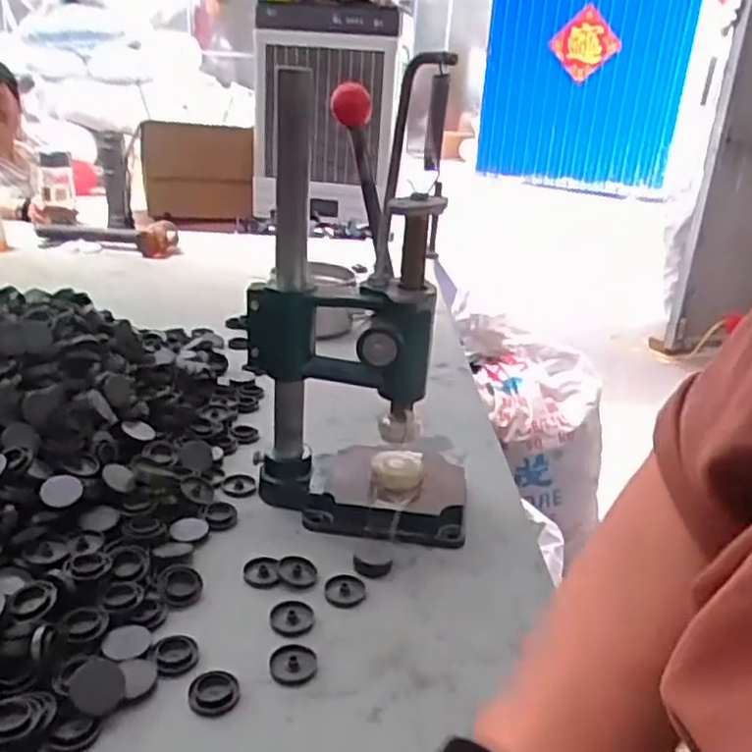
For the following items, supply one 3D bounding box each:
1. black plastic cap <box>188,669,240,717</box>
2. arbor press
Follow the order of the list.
[{"bbox_3d":[-0.105,0.206,0.474,0.031,0.005,0.032,4,22,-2],"label":"black plastic cap"},{"bbox_3d":[-0.003,-0.053,0.653,0.202,0.364,0.154,7,22,6],"label":"arbor press"}]

